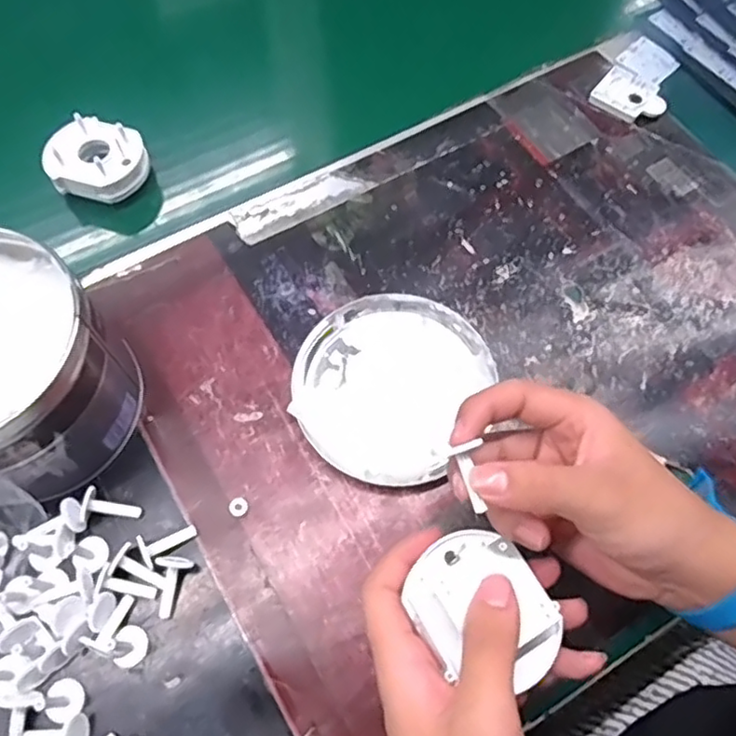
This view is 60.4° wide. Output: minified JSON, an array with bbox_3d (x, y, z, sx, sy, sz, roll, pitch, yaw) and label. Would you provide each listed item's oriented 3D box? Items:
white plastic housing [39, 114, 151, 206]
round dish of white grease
[{"bbox_3d":[-0.198,-0.155,0.468,0.060,0.030,0.058,0,65,0],"label":"white plastic housing"},{"bbox_3d":[0.011,0.009,0.411,0.115,0.010,0.125,0,65,0],"label":"round dish of white grease"}]

